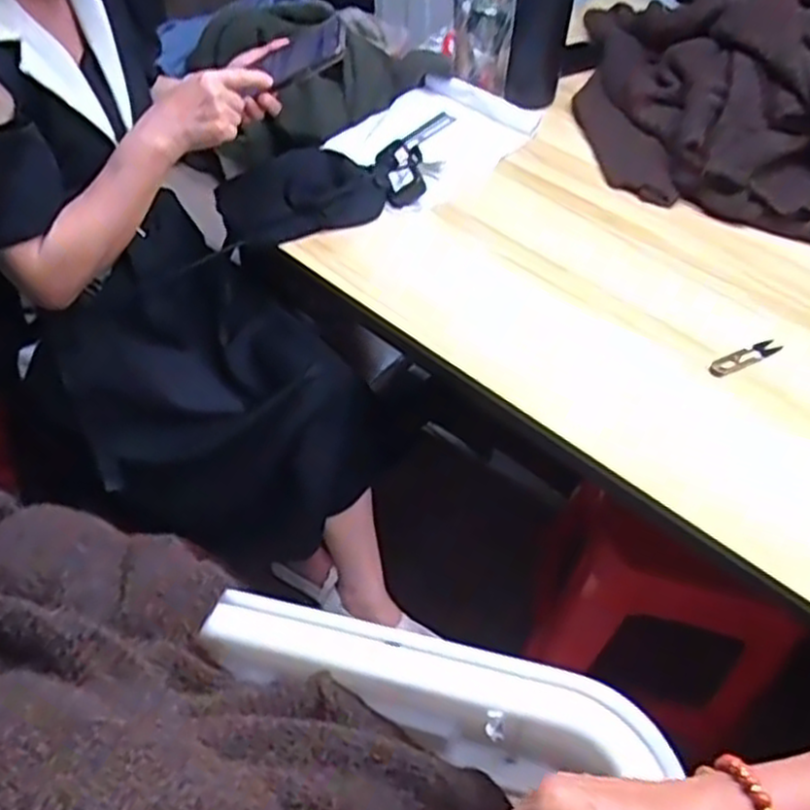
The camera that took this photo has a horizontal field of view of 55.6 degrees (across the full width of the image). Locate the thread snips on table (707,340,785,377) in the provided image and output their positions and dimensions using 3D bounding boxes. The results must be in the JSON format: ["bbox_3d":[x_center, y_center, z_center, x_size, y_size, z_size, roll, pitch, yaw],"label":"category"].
[{"bbox_3d":[0.389,-0.054,0.881,0.093,0.009,0.021,-19,54,-17],"label":"thread snips on table"}]

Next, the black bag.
[{"bbox_3d":[-0.103,-0.288,1.005,0.281,0.083,0.106,-17,53,-15],"label":"black bag"}]

